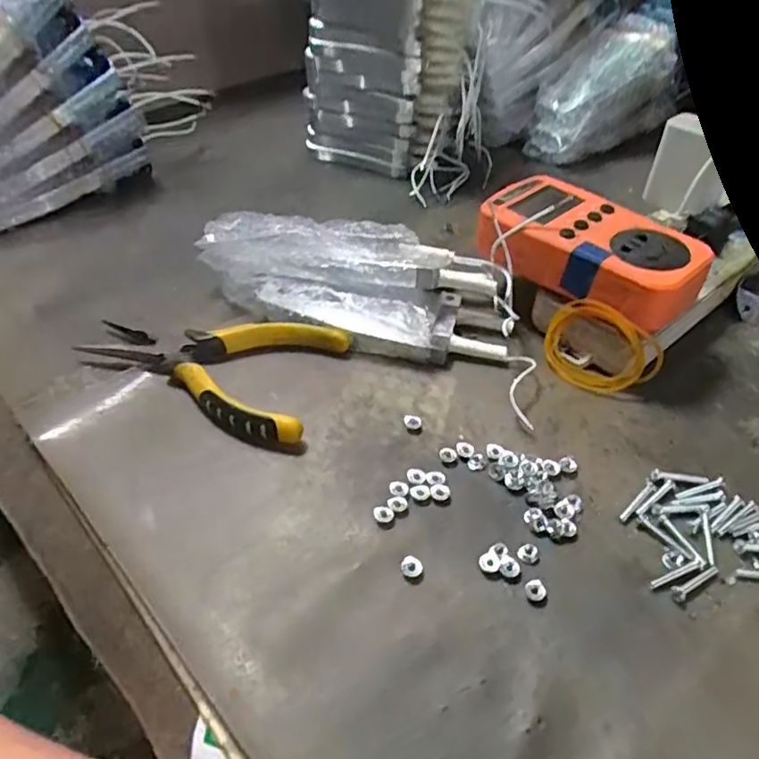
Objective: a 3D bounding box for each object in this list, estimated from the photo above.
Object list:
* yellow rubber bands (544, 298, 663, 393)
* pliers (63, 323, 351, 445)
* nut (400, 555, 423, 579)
[{"bbox_3d":[0.126,-0.018,0.352,0.063,0.048,0.018,23,21,24],"label":"yellow rubber bands"},{"bbox_3d":[-0.101,-0.010,0.356,0.145,0.017,0.085,10,46,9],"label":"pliers"},{"bbox_3d":[0.014,0.083,0.273,0.009,0.005,0.009,0,46,0],"label":"nut"}]

